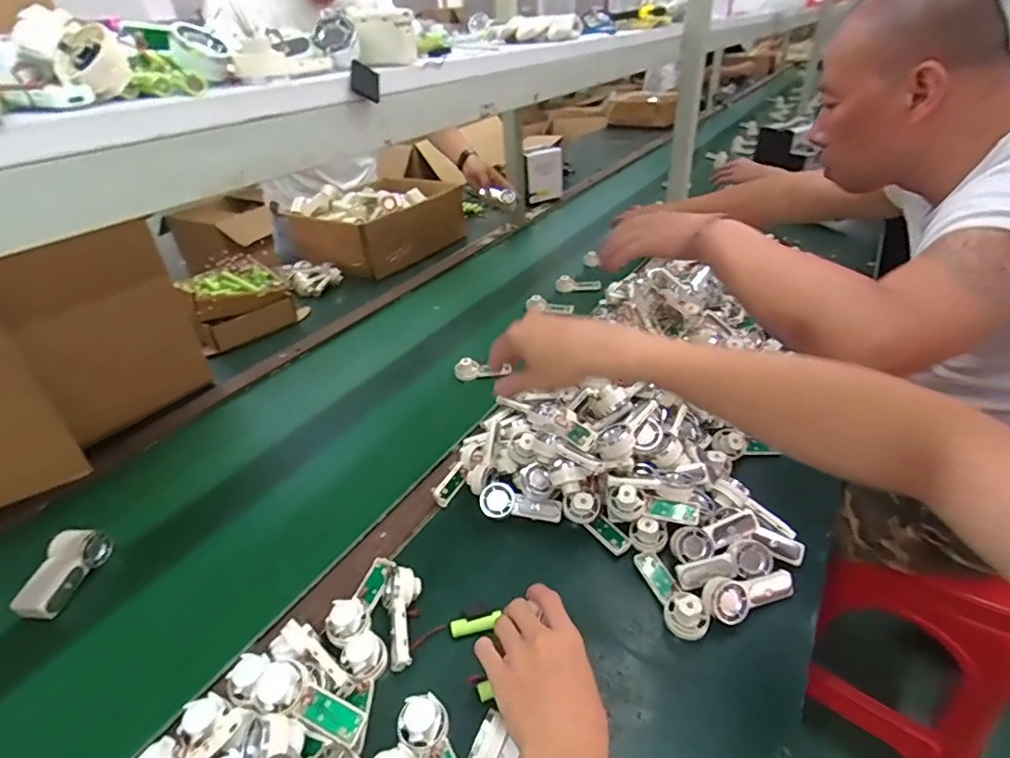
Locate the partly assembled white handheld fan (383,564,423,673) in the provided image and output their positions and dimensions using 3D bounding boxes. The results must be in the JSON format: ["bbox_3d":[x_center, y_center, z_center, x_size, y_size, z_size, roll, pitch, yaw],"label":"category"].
[{"bbox_3d":[-0.096,0.224,0.497,0.039,0.027,0.091,-11,37,-11],"label":"partly assembled white handheld fan"}]

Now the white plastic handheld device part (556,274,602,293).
[{"bbox_3d":[0.155,-0.204,1.096,0.092,0.030,0.029,0,36,5],"label":"white plastic handheld device part"}]

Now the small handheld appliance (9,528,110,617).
[{"bbox_3d":[-0.479,0.207,0.563,0.050,0.028,0.096,-2,36,1],"label":"small handheld appliance"}]

